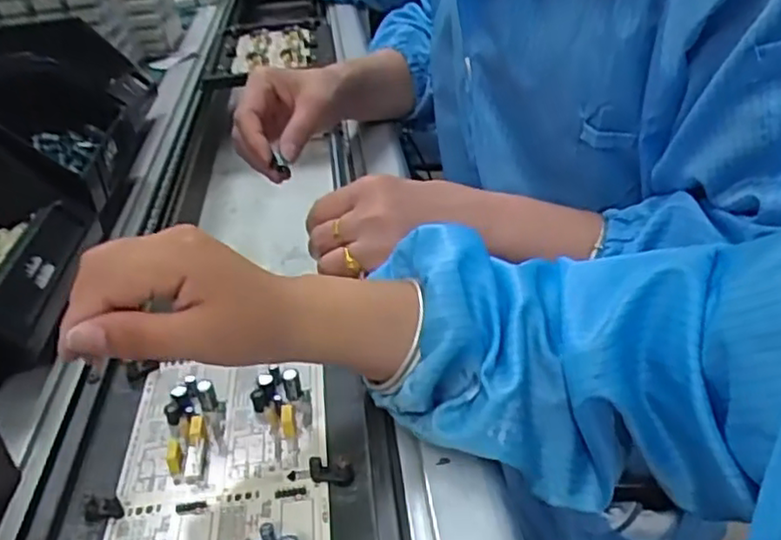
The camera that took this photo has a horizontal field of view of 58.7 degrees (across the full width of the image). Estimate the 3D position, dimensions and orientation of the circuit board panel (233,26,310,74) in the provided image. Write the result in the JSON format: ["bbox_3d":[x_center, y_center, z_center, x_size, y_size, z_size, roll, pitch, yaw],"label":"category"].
[{"bbox_3d":[-0.152,-0.285,0.895,0.097,0.010,0.156,-7,36,-4],"label":"circuit board panel"}]

